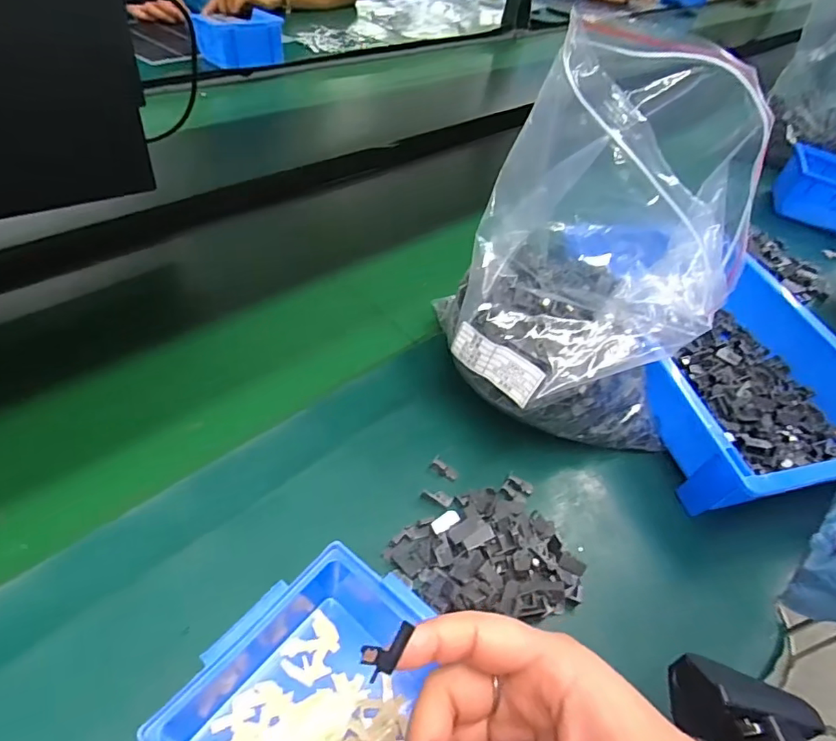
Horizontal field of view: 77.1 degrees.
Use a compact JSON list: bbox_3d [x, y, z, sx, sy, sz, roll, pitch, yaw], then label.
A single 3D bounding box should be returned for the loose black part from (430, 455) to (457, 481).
[{"bbox_3d":[0.020,0.077,0.406,0.022,0.004,0.012,37,52,5],"label":"loose black part"}]

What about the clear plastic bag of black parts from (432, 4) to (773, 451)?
[{"bbox_3d":[0.133,-0.068,0.386,0.180,0.258,0.172,26,48,13],"label":"clear plastic bag of black parts"}]

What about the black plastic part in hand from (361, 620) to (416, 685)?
[{"bbox_3d":[-0.011,0.103,0.194,0.021,0.015,0.008,-28,14,-7],"label":"black plastic part in hand"}]

